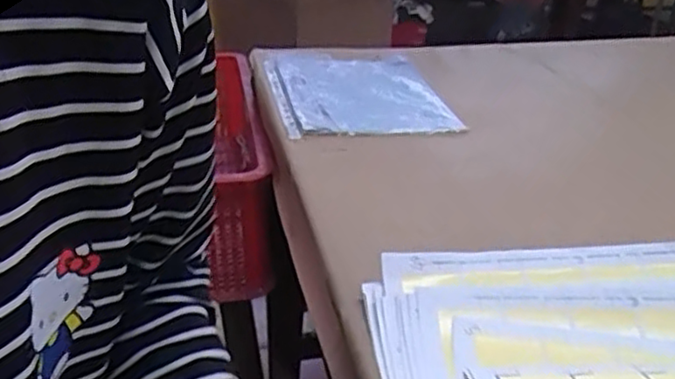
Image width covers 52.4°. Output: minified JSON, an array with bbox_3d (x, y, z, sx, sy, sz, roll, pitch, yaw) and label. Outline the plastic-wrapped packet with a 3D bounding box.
[{"bbox_3d":[0.021,-0.147,0.980,0.221,0.023,0.335,-4,27,-10],"label":"plastic-wrapped packet"}]

